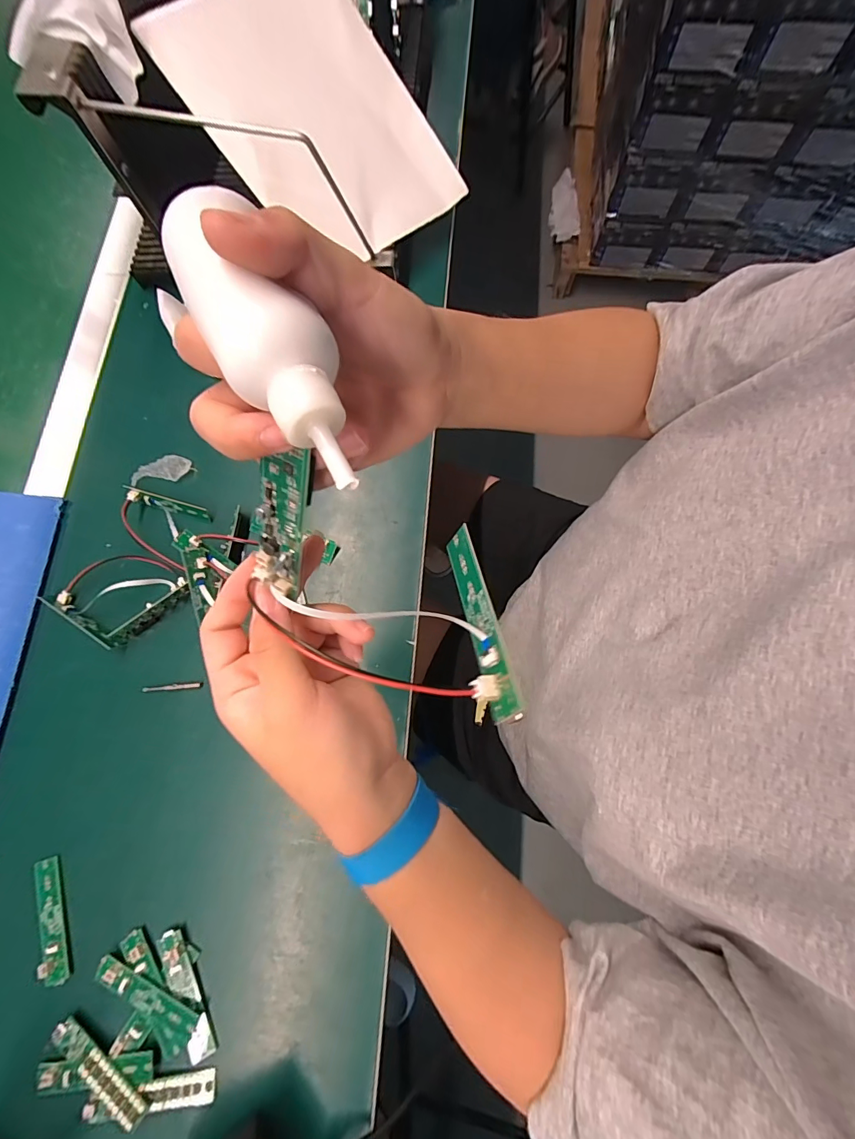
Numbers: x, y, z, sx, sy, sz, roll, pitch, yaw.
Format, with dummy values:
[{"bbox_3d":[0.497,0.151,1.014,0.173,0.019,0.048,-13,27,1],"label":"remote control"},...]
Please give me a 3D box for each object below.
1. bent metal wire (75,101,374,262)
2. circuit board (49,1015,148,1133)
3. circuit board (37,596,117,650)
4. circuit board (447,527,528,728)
[{"bbox_3d":[-0.144,-0.327,0.346,0.223,0.070,0.008,11,76,-21],"label":"bent metal wire"},{"bbox_3d":[-0.230,0.352,0.302,0.085,0.011,0.018,35,79,9],"label":"circuit board"},{"bbox_3d":[-0.301,0.045,0.376,0.080,0.014,0.008,32,79,8],"label":"circuit board"},{"bbox_3d":[0.019,0.018,0.175,0.009,0.017,0.084,10,52,-31],"label":"circuit board"}]

